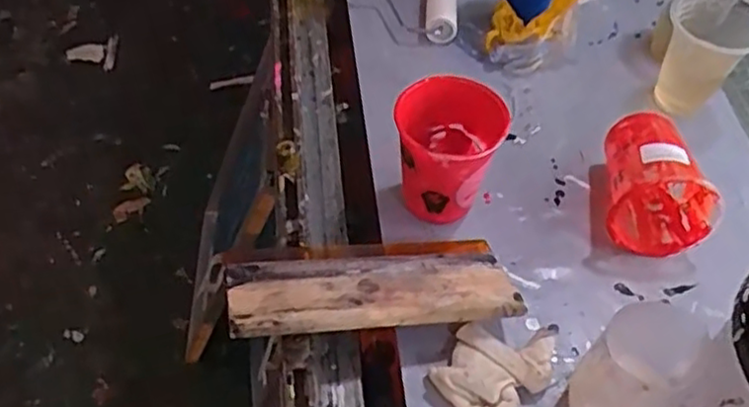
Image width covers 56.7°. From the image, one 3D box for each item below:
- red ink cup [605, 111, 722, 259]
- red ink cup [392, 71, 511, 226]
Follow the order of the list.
[{"bbox_3d":[0.320,-0.025,0.783,0.116,0.107,0.145,9,54,4],"label":"red ink cup"},{"bbox_3d":[0.076,-0.043,0.752,0.100,0.153,0.102,1,52,-1],"label":"red ink cup"}]

